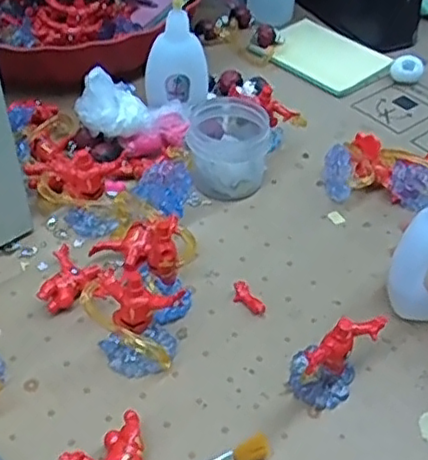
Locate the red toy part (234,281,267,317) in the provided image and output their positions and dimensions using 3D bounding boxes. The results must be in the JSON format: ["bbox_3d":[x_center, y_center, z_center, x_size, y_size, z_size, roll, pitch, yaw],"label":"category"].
[{"bbox_3d":[0.019,0.039,0.364,0.011,0.007,0.025,-22,51,-23],"label":"red toy part"}]

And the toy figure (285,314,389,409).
[{"bbox_3d":[0.057,0.060,0.310,0.036,0.051,0.032,15,47,12],"label":"toy figure"}]

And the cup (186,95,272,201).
[{"bbox_3d":[0.010,-0.056,0.428,0.050,0.041,0.059,9,46,6],"label":"cup"}]

